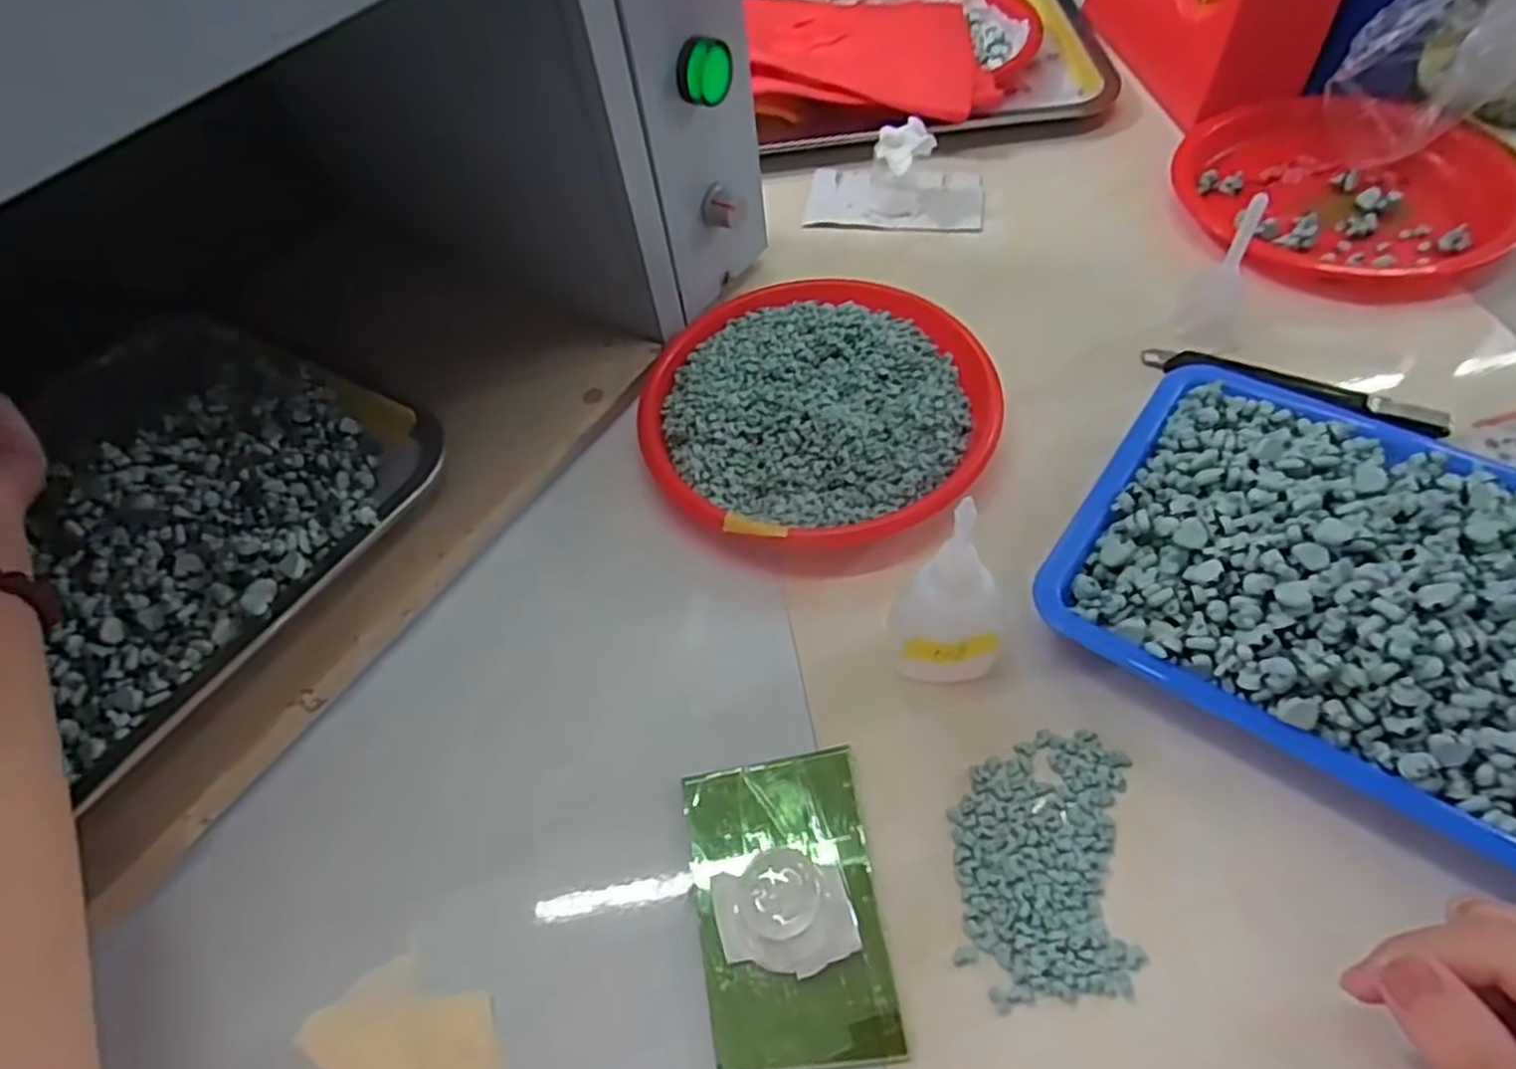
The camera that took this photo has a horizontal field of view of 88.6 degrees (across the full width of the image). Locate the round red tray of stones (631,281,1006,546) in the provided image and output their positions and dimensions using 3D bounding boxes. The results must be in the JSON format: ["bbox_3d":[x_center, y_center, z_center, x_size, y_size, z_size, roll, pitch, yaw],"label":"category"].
[{"bbox_3d":[0.029,-0.069,0.408,0.172,0.031,0.178,-2,55,3],"label":"round red tray of stones"}]

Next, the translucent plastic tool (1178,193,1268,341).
[{"bbox_3d":[0.241,-0.137,0.395,0.025,0.078,0.030,27,62,22],"label":"translucent plastic tool"}]

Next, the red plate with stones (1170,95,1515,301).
[{"bbox_3d":[0.348,-0.201,0.464,0.180,0.030,0.141,14,58,14],"label":"red plate with stones"}]

